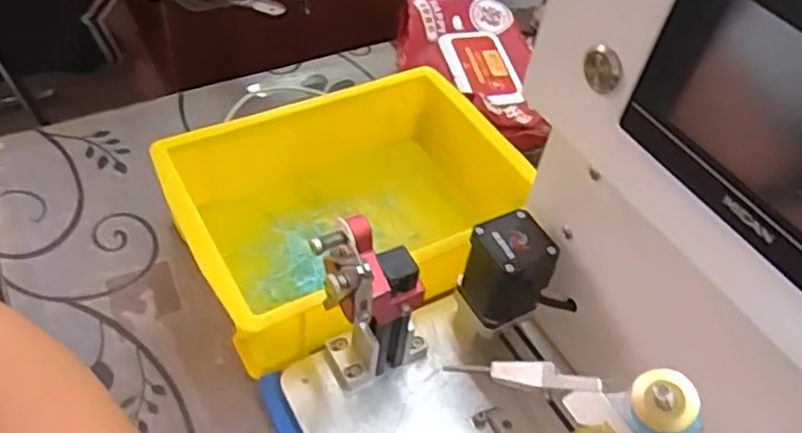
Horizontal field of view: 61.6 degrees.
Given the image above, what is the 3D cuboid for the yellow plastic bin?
[{"bbox_3d":[-0.038,-0.007,0.510,0.235,0.078,0.174,-21,53,-22],"label":"yellow plastic bin"}]

